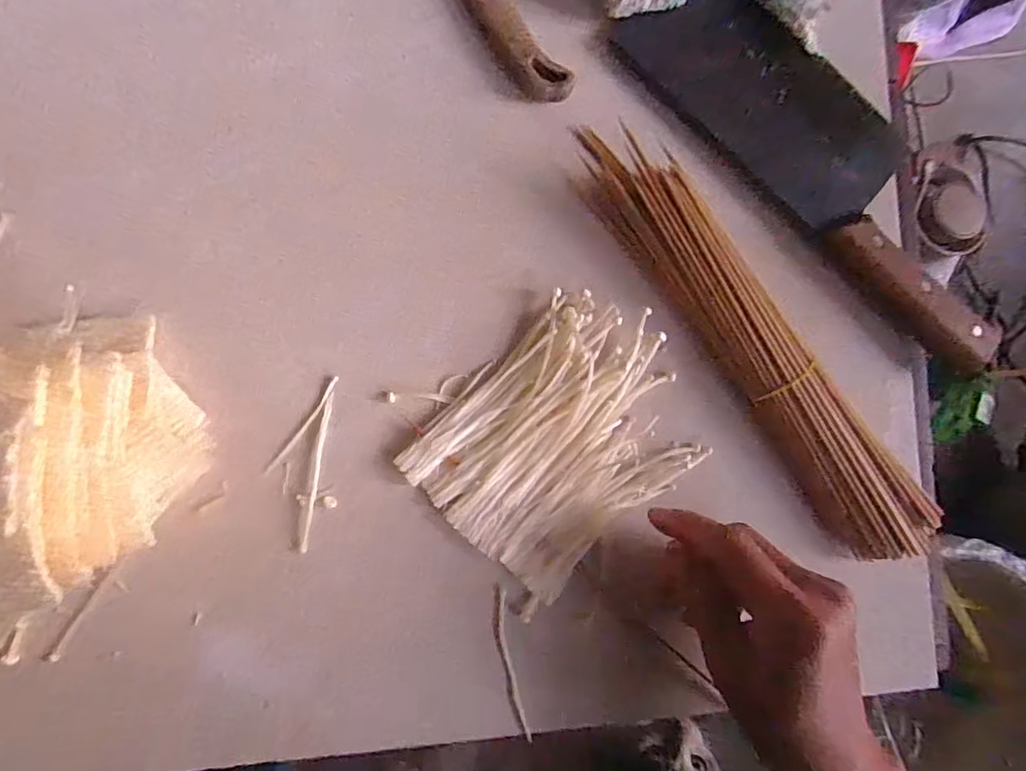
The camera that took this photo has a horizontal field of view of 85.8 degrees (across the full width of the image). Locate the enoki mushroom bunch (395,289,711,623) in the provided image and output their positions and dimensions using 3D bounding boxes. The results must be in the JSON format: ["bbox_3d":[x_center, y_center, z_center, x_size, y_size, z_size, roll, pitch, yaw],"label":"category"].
[{"bbox_3d":[0.028,0.030,0.295,0.142,0.016,0.115,-42,93,-9],"label":"enoki mushroom bunch"}]

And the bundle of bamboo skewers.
[{"bbox_3d":[0.131,-0.021,0.305,0.043,0.031,0.281,-37,92,-9],"label":"bundle of bamboo skewers"}]

